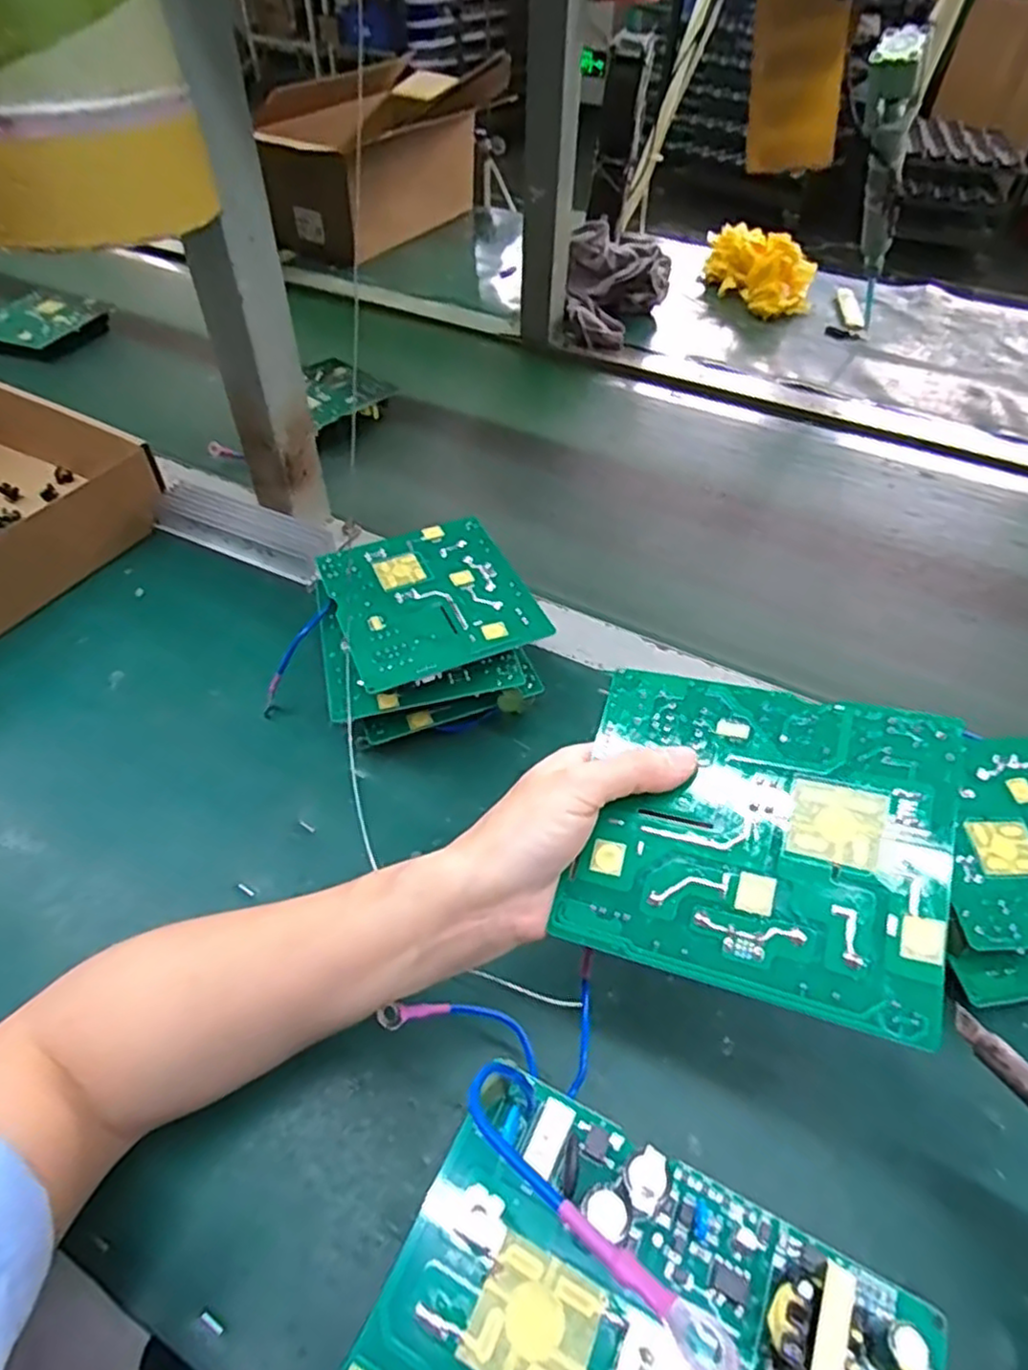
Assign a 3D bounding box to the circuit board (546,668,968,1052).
[{"bbox_3d":[0.090,0.055,0.260,0.129,0.004,0.113,10,68,22],"label":"circuit board"}]

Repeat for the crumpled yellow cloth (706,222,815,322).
[{"bbox_3d":[0.336,-0.571,0.938,0.089,0.063,0.160,-18,51,-16],"label":"crumpled yellow cloth"}]

